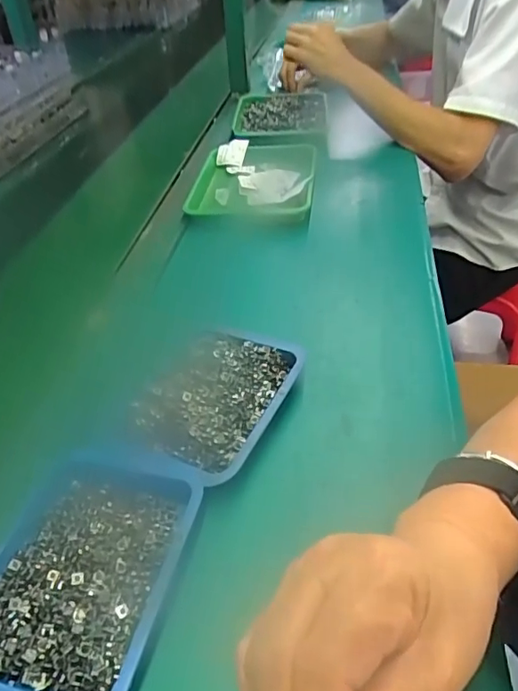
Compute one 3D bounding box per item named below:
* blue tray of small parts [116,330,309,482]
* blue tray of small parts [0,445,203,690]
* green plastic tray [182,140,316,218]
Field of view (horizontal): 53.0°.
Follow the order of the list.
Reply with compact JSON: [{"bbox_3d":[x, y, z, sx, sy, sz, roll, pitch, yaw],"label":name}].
[{"bbox_3d":[-0.035,0.041,0.416,0.104,0.031,0.148,17,44,23],"label":"blue tray of small parts"},{"bbox_3d":[-0.110,0.134,0.324,0.117,0.026,0.167,9,42,14],"label":"blue tray of small parts"},{"bbox_3d":[-0.007,-0.241,0.741,0.164,0.032,0.231,2,41,7],"label":"green plastic tray"}]

